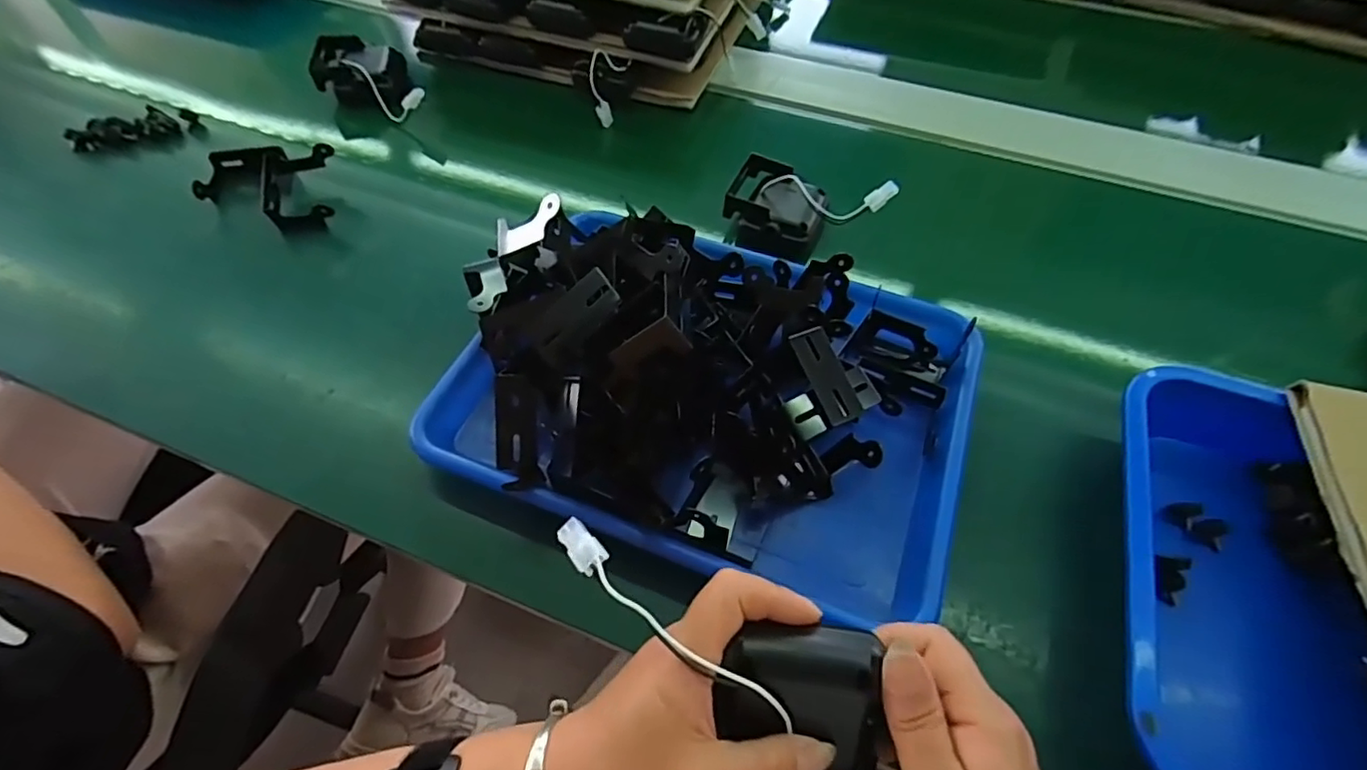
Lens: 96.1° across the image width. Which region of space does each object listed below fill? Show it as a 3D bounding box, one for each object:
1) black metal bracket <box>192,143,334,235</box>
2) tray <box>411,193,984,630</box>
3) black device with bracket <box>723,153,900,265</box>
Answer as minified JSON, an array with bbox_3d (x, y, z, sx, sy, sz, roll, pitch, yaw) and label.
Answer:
[{"bbox_3d":[-0.359,-0.175,0.539,0.132,0.044,0.071,11,55,5],"label":"black metal bracket"},{"bbox_3d":[0.020,-0.013,0.397,0.336,0.119,0.224,17,56,9],"label":"tray"},{"bbox_3d":[0.093,-0.148,0.512,0.129,0.058,0.072,34,60,19],"label":"black device with bracket"}]

